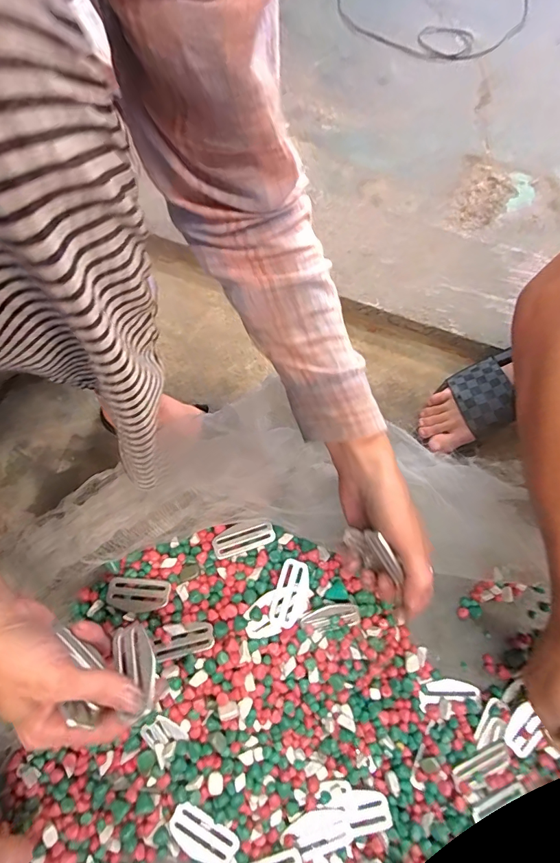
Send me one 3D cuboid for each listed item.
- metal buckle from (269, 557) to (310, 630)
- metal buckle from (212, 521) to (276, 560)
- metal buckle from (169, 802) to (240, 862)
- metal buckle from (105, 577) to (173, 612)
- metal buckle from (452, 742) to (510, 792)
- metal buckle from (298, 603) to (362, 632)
[{"bbox_3d":[0.011,0.150,0.395,0.029,0.007,0.060,20,57,-5],"label":"metal buckle"},{"bbox_3d":[-0.036,0.105,0.418,0.059,0.009,0.026,-18,69,-10],"label":"metal buckle"},{"bbox_3d":[-0.065,0.340,0.356,0.060,0.004,0.029,33,64,0],"label":"metal buckle"},{"bbox_3d":[-0.132,0.152,0.396,0.061,0.004,0.028,-2,66,11],"label":"metal buckle"},{"bbox_3d":[0.181,0.302,0.384,0.058,0.006,0.018,-18,68,-9],"label":"metal buckle"},{"bbox_3d":[0.048,0.178,0.406,0.062,0.008,0.021,-4,66,-17],"label":"metal buckle"}]

